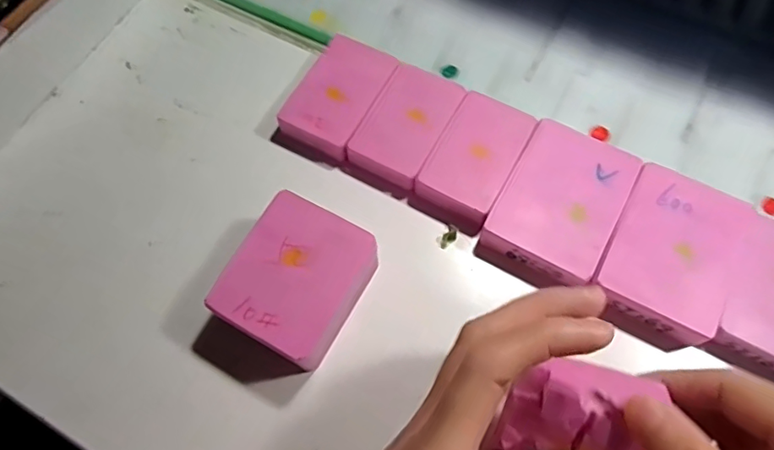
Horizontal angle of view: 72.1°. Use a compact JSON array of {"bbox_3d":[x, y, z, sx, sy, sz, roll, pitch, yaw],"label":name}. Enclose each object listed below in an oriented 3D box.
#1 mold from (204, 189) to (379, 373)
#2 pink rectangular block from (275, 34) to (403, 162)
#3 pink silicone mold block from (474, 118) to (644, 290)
[{"bbox_3d":[-0.044,0.028,0.265,0.055,0.037,0.068,27,71,12],"label":"mold"},{"bbox_3d":[-0.028,-0.076,0.314,0.044,0.016,0.072,26,71,12],"label":"pink rectangular block"},{"bbox_3d":[0.090,-0.010,0.281,0.057,0.015,0.085,27,71,12],"label":"pink silicone mold block"}]

